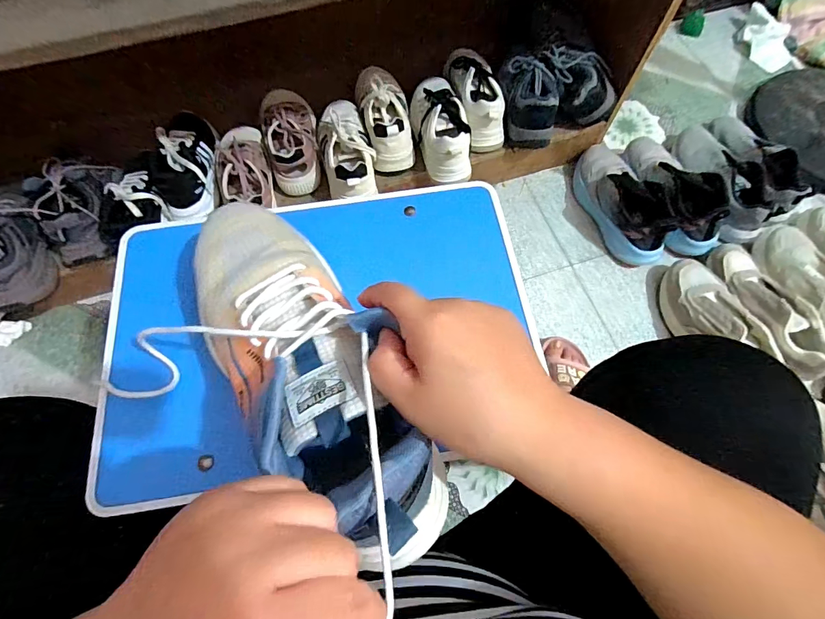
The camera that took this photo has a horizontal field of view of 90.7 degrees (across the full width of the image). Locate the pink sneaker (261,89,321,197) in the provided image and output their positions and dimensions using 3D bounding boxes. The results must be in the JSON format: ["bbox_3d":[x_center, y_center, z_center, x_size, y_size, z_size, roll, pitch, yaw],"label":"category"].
[{"bbox_3d":[-0.235,-0.336,0.787,0.100,0.082,0.233,-15,69,-5],"label":"pink sneaker"}]

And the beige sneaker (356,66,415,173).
[{"bbox_3d":[-0.053,-0.386,0.788,0.092,0.084,0.224,-13,68,-4],"label":"beige sneaker"}]

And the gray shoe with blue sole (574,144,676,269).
[{"bbox_3d":[0.431,-0.230,0.849,0.108,0.095,0.279,-13,68,-4],"label":"gray shoe with blue sole"}]

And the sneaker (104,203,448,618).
[{"bbox_3d":[-0.068,0.031,0.259,0.092,0.086,0.253,-36,64,-13],"label":"sneaker"}]

